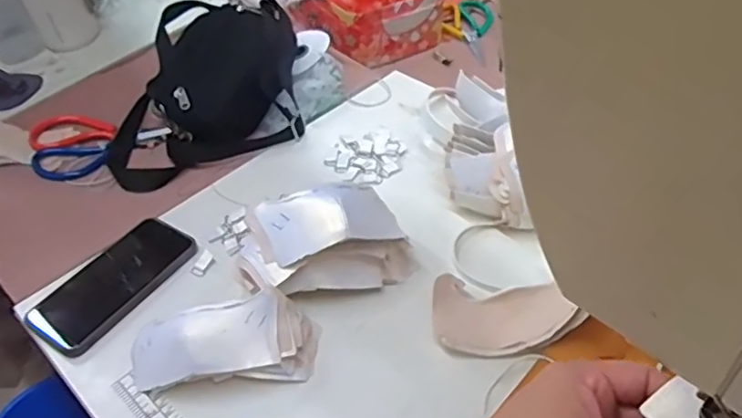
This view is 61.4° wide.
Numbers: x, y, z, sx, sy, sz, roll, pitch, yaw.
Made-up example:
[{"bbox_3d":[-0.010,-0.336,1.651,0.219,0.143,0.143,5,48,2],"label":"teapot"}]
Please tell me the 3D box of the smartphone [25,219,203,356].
[{"bbox_3d":[-0.247,0.071,0.607,0.078,0.014,0.156,24,52,27],"label":"smartphone"}]

